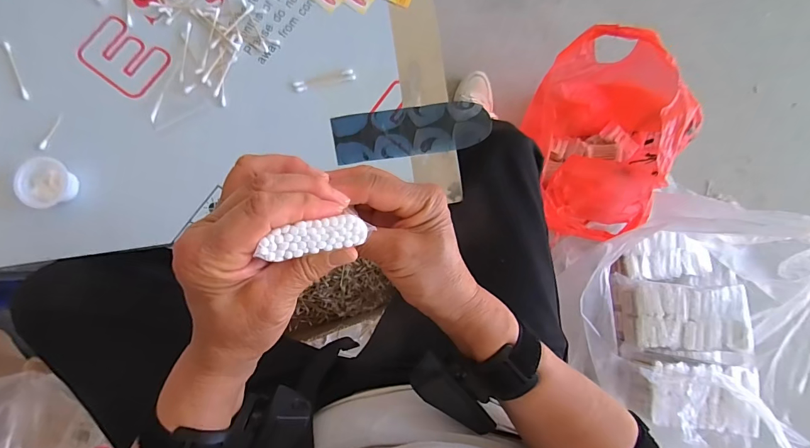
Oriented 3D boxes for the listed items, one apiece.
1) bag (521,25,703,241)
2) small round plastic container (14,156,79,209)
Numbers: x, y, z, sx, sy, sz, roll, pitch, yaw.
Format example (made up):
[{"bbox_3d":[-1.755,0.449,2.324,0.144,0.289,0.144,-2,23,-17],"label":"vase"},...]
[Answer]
[{"bbox_3d":[0.421,-0.169,0.817,0.297,0.224,0.415,10,84,-3],"label":"bag"},{"bbox_3d":[-0.392,-0.044,0.422,0.050,0.030,0.053,0,86,-5],"label":"small round plastic container"}]

